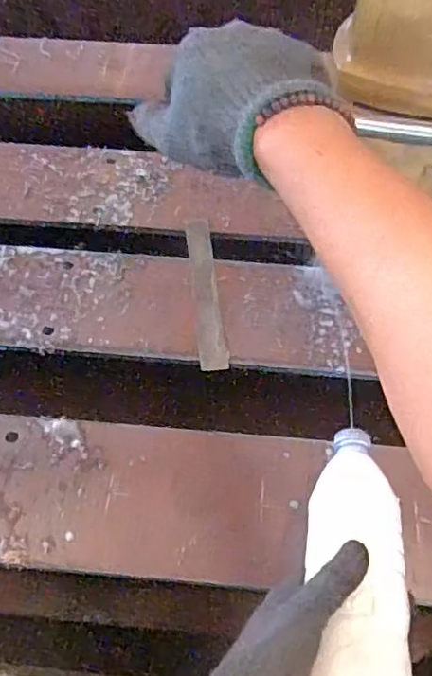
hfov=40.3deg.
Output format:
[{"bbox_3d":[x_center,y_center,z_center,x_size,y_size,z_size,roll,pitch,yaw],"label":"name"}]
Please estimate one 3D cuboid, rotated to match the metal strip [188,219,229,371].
[{"bbox_3d":[-0.013,-0.062,0.730,0.032,0.005,0.228,-5,59,-4],"label":"metal strip"}]

